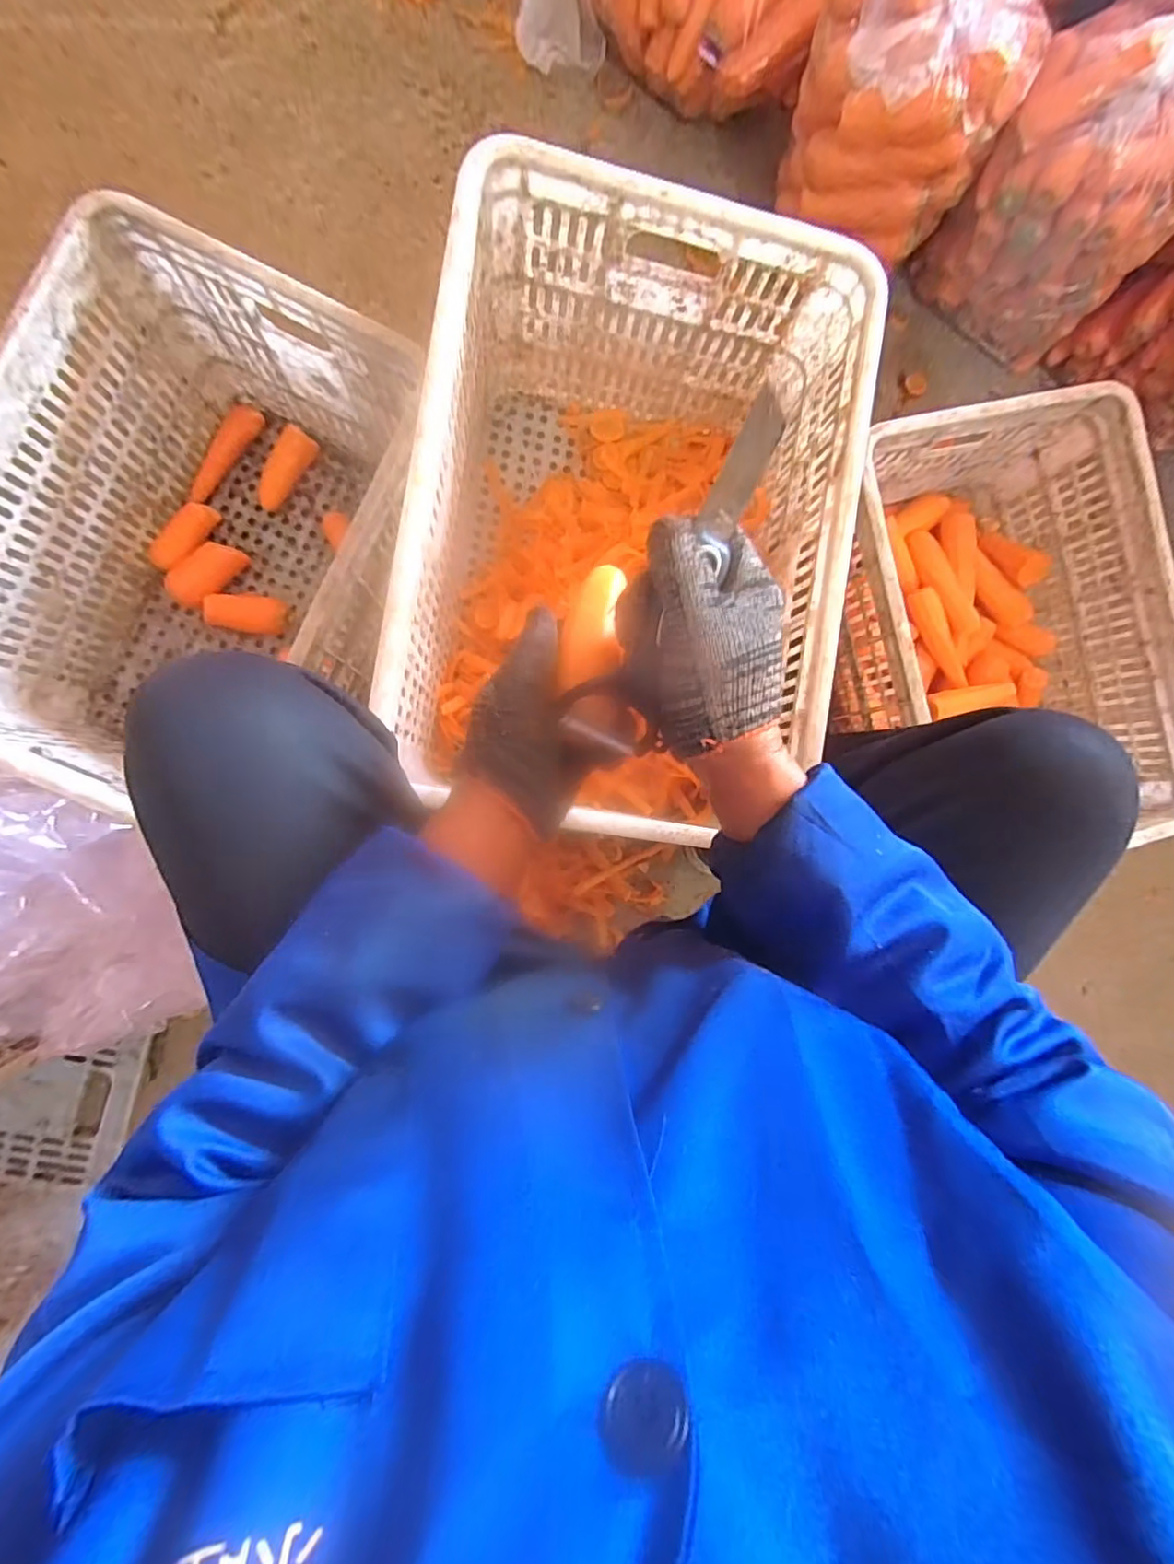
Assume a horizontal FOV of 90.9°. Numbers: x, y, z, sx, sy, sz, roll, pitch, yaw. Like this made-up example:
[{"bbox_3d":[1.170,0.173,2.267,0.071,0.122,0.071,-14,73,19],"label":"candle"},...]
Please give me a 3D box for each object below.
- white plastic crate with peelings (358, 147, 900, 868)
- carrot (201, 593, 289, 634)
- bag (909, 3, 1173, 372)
[{"bbox_3d":[0.034,-0.264,0.702,0.424,0.337,0.606,8,90,-7],"label":"white plastic crate with peelings"},{"bbox_3d":[-0.438,-0.215,0.741,0.112,0.036,0.042,7,90,-7],"label":"carrot"},{"bbox_3d":[0.628,-0.758,0.764,0.258,0.271,0.175,26,88,-6],"label":"bag"}]

